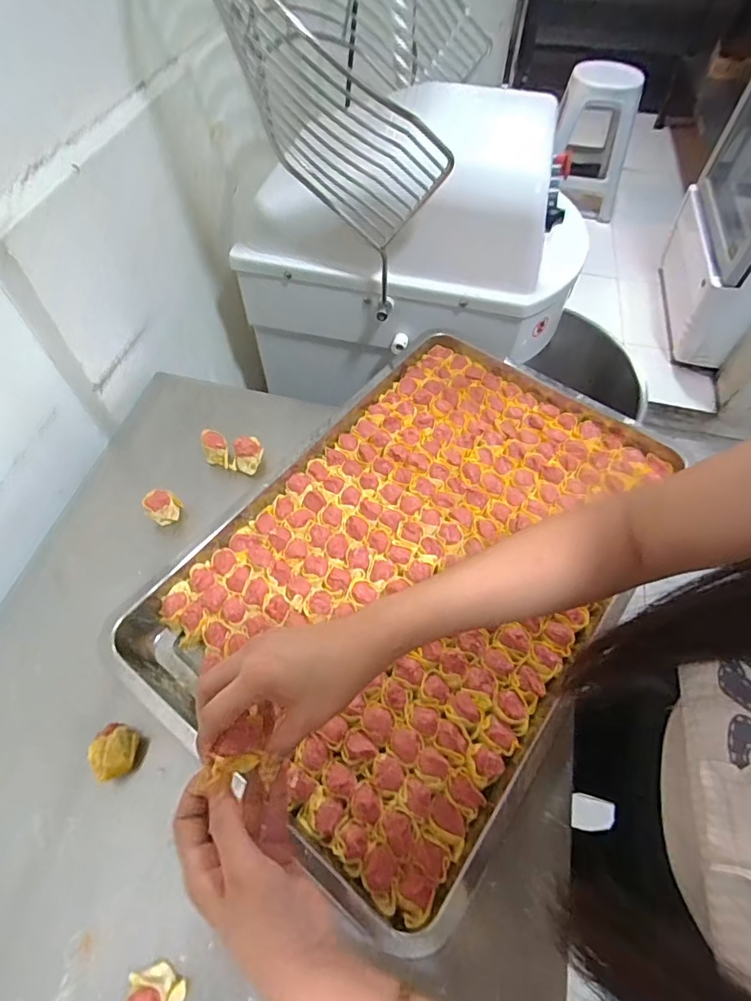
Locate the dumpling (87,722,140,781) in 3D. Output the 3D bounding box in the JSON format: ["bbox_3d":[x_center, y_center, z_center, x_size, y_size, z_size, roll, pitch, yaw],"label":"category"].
[{"bbox_3d":[-0.235,0.226,0.455,0.036,0.030,0.043,-27,62,-15],"label":"dumpling"}]

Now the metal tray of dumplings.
[{"bbox_3d":[0.052,0.055,0.551,0.389,0.051,0.563,35,66,18],"label":"metal tray of dumplings"}]

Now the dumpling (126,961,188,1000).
[{"bbox_3d":[-0.160,0.364,0.364,0.036,0.035,0.033,0,58,0],"label":"dumpling"}]

